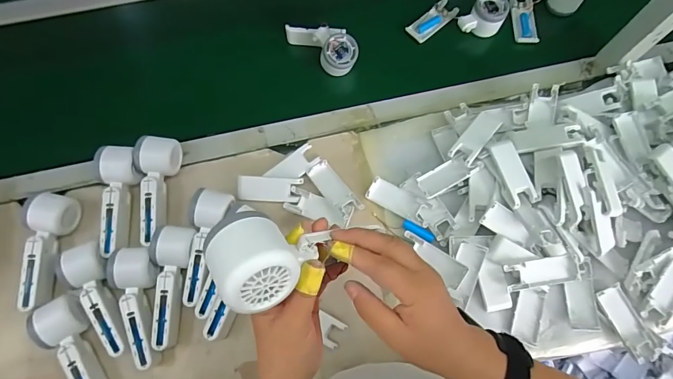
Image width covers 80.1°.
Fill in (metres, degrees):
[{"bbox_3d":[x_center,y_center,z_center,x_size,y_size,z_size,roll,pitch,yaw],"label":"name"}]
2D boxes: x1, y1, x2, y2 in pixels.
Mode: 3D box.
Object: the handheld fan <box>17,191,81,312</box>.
[{"bbox_3d":[-0.422,0.088,0.587,0.056,0.053,0.167,-3,72,-2],"label":"handheld fan"}]

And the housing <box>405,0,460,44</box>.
[{"bbox_3d":[0.175,-0.308,0.732,0.100,0.013,0.043,-37,76,-12],"label":"housing"}]

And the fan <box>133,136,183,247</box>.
[{"bbox_3d":[-0.281,0.001,0.609,0.055,0.056,0.159,5,72,1],"label":"fan"}]

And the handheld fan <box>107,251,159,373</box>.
[{"bbox_3d":[-0.285,0.164,0.564,0.060,0.047,0.159,-4,72,-2],"label":"handheld fan"}]

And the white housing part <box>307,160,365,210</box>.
[{"bbox_3d":[-0.003,-0.001,0.639,0.038,0.013,0.103,-36,76,-11],"label":"white housing part"}]

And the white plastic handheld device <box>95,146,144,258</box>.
[{"bbox_3d":[-0.332,0.015,0.605,0.058,0.047,0.164,1,88,-1],"label":"white plastic handheld device"}]

